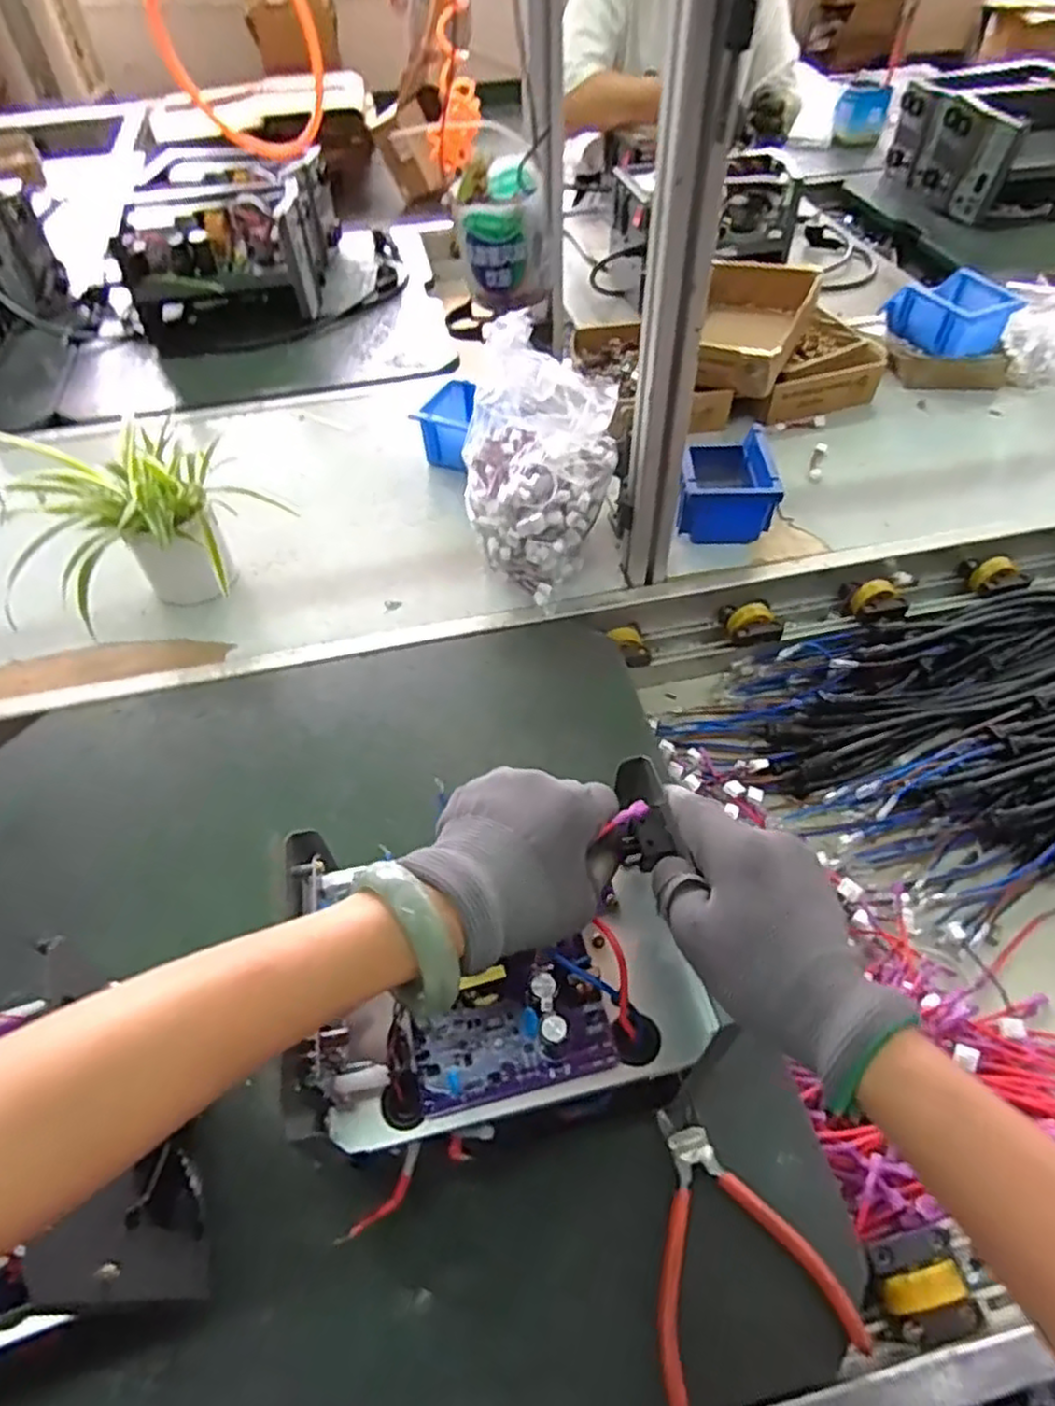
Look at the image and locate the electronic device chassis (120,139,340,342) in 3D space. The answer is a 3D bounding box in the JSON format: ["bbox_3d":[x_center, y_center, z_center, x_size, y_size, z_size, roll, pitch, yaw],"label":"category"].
[{"bbox_3d":[-0.493,-0.790,1.249,0.316,0.171,0.396,-10,52,-6],"label":"electronic device chassis"}]

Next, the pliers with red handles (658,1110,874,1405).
[{"bbox_3d":[0.111,0.314,0.425,0.111,0.008,0.134,-17,52,-11],"label":"pliers with red handles"}]

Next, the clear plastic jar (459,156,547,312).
[{"bbox_3d":[-0.016,-0.312,0.490,0.057,0.073,0.056,-4,51,-1],"label":"clear plastic jar"}]

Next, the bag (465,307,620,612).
[{"bbox_3d":[0.012,-0.229,0.755,0.152,0.194,0.172,-1,51,1],"label":"bag"}]

